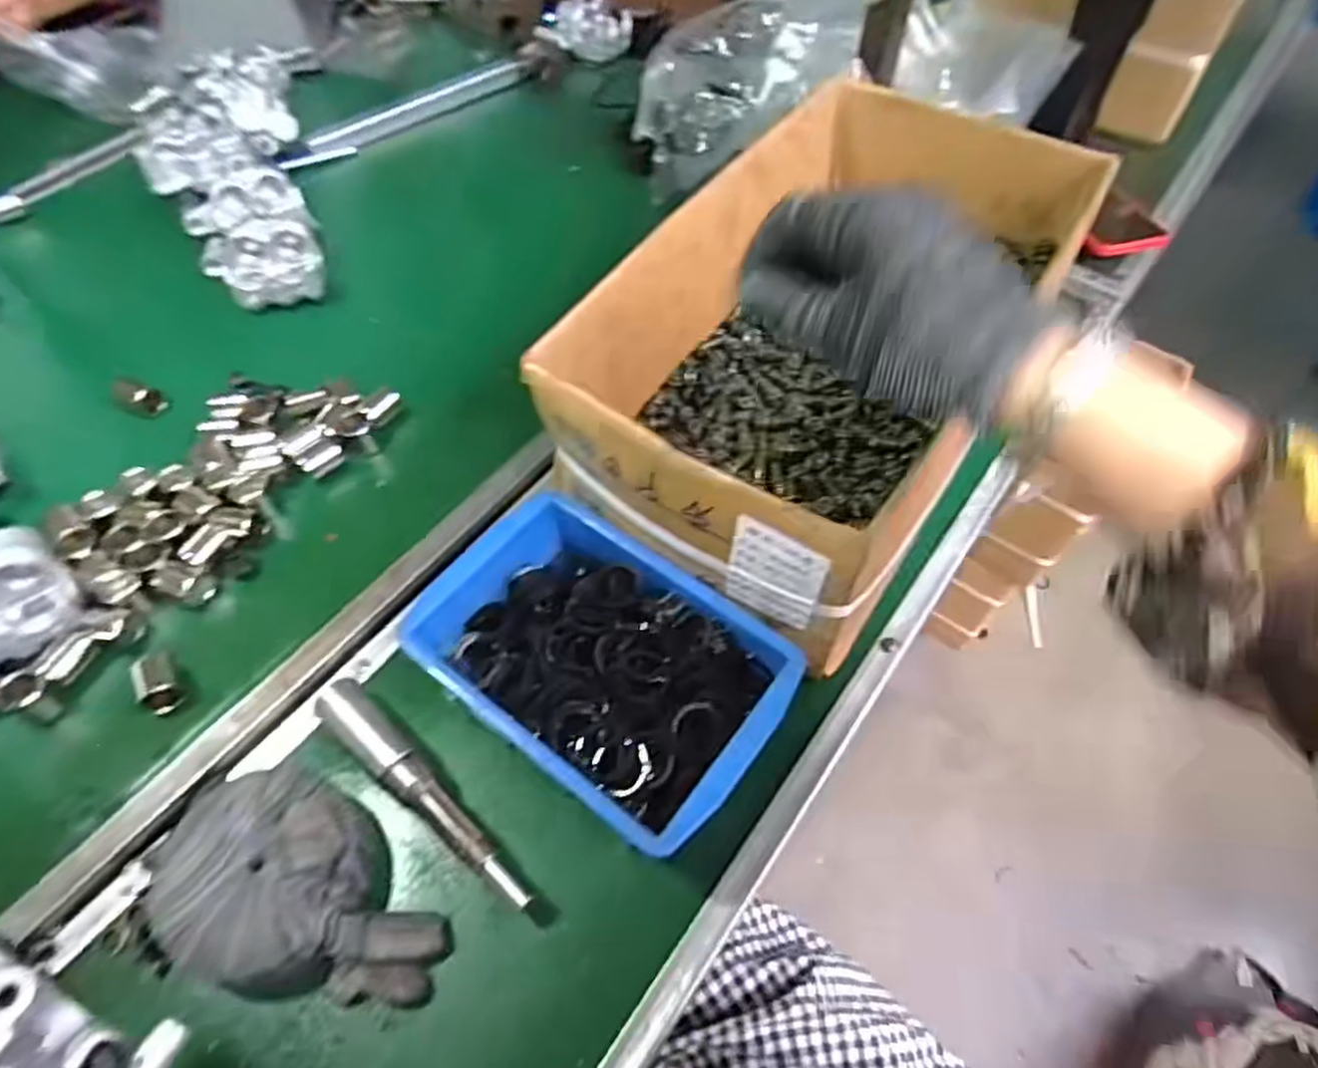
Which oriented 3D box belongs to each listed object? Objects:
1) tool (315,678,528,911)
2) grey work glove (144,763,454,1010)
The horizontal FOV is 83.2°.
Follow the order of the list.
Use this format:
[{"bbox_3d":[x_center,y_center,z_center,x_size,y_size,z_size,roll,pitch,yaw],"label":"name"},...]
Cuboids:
[{"bbox_3d":[-0.134,0.145,0.422,0.173,0.030,0.025,37,63,20],"label":"tool"},{"bbox_3d":[-0.187,0.186,0.387,0.158,0.034,0.097,18,58,10],"label":"grey work glove"}]

